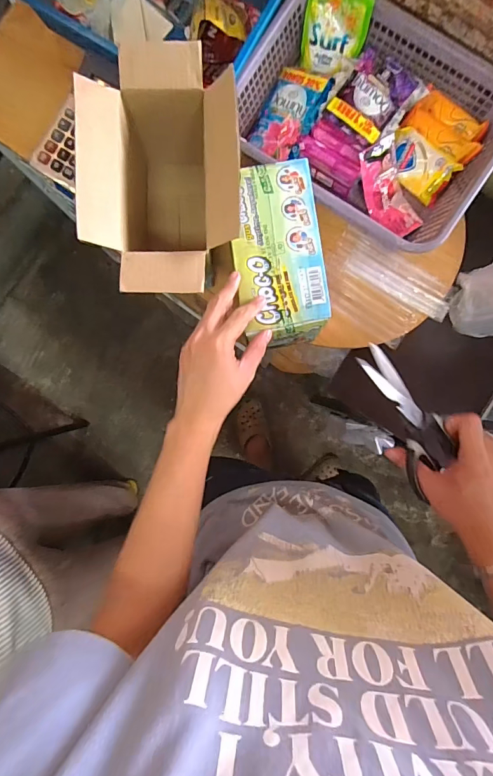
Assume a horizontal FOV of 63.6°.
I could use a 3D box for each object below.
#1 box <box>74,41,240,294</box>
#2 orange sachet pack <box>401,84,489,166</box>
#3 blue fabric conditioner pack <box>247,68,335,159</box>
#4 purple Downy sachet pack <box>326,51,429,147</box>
[{"bbox_3d":[-0.095,-0.247,0.523,0.172,0.180,0.287,-2,85,2],"label":"box"},{"bbox_3d":[0.288,-0.374,0.568,0.111,0.022,0.060,37,87,4],"label":"orange sachet pack"},{"bbox_3d":[0.062,-0.396,0.575,0.080,0.031,0.119,29,87,4],"label":"blue fabric conditioner pack"},{"bbox_3d":[0.178,-0.400,0.549,0.094,0.024,0.101,36,87,4],"label":"purple Downy sachet pack"}]

